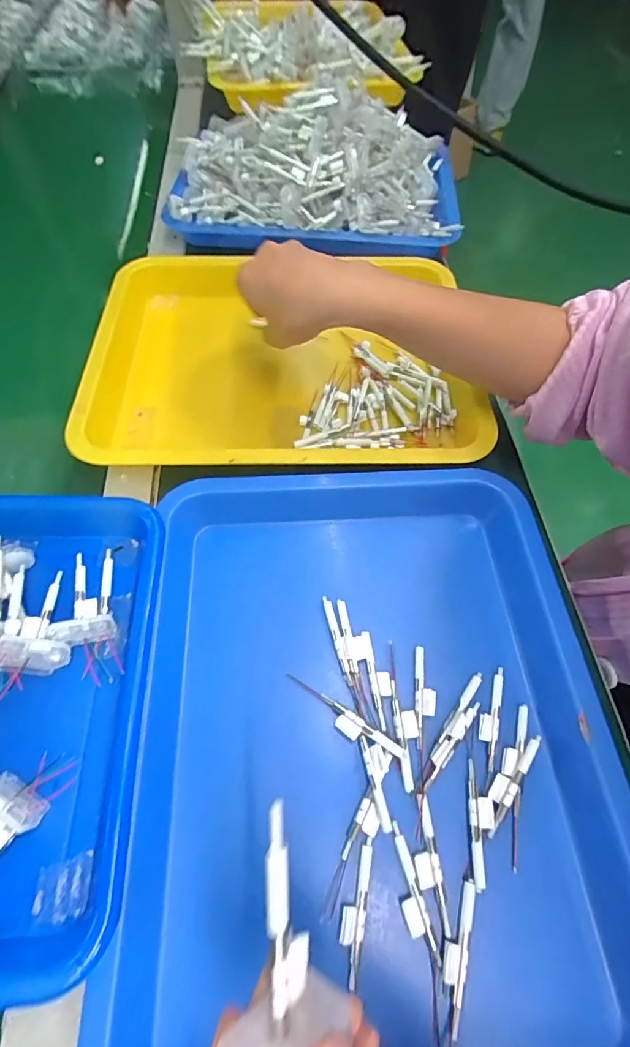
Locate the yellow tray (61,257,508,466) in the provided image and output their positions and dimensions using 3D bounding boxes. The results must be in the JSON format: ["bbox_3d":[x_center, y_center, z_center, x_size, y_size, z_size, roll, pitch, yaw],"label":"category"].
[{"bbox_3d":[-0.026,-0.147,0.421,0.334,0.042,0.259,0,60,0],"label":"yellow tray"}]

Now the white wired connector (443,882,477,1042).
[{"bbox_3d":[0.069,0.207,0.223,0.011,0.004,0.058,16,61,9],"label":"white wired connector"}]

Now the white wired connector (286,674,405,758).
[{"bbox_3d":[0.015,0.116,0.276,0.079,0.006,0.013,27,61,26],"label":"white wired connector"}]

